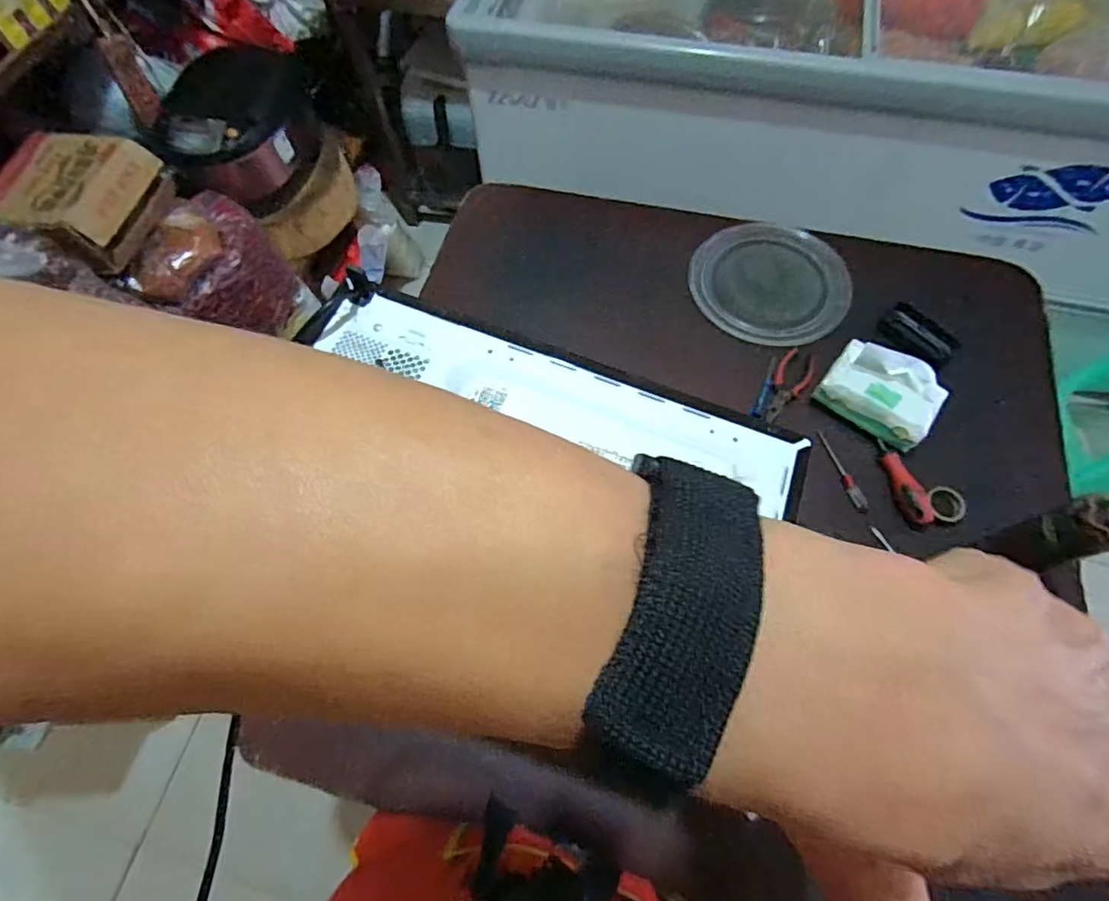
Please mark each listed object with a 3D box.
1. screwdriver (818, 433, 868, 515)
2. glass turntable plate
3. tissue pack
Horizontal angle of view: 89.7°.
[{"bbox_3d":[0.381,0.026,0.739,0.018,0.015,0.120,-13,65,-4],"label":"screwdriver"},{"bbox_3d":[0.335,-0.260,0.871,0.241,0.027,0.196,21,78,8],"label":"glass turntable plate"},{"bbox_3d":[0.440,-0.077,0.752,0.144,0.082,0.091,36,71,16],"label":"tissue pack"}]

